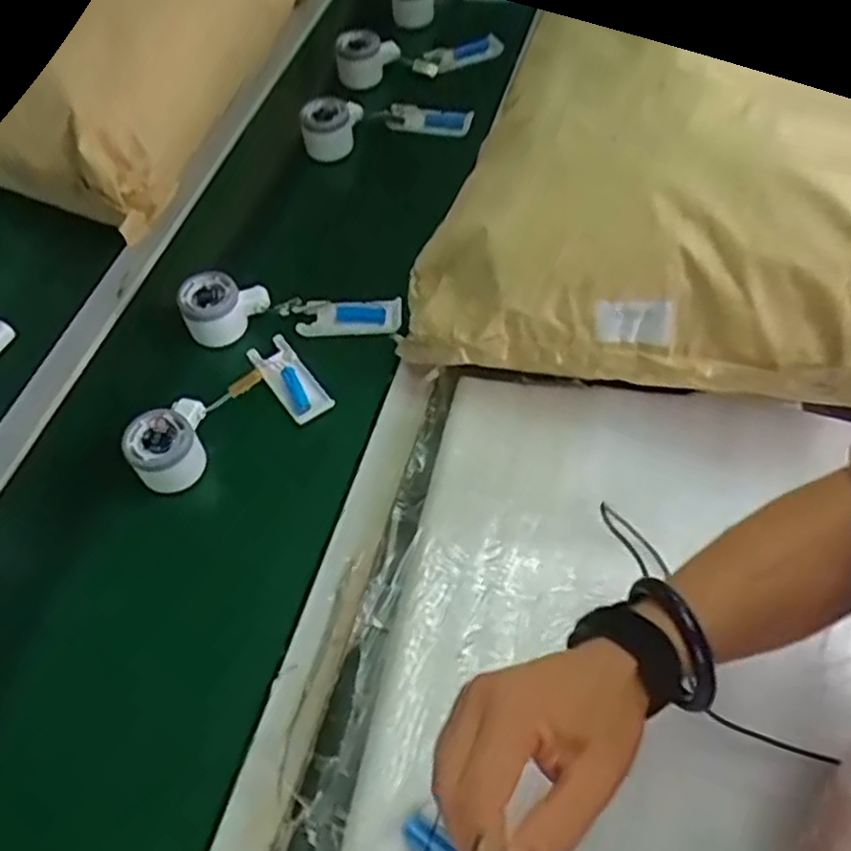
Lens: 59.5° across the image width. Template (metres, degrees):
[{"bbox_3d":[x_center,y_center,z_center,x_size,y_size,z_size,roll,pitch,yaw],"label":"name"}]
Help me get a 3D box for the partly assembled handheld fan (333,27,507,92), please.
[{"bbox_3d":[-0.008,-0.505,1.017,0.255,0.072,0.100,-22,56,-35],"label":"partly assembled handheld fan"}]

